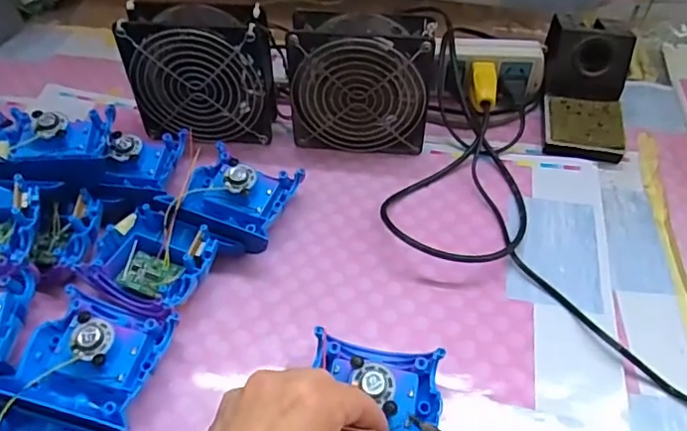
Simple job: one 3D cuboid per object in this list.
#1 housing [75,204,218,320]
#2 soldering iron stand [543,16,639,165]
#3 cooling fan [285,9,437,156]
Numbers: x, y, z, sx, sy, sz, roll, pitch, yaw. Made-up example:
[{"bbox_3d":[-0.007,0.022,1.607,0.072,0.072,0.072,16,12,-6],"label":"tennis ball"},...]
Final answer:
[{"bbox_3d":[-0.138,0.038,0.412,0.083,0.036,0.078,21,50,17],"label":"housing"},{"bbox_3d":[0.227,-0.118,0.520,0.073,0.070,0.108,8,48,6],"label":"soldering iron stand"},{"bbox_3d":[0.014,-0.115,0.493,0.122,0.114,0.050,6,48,4],"label":"cooling fan"}]

